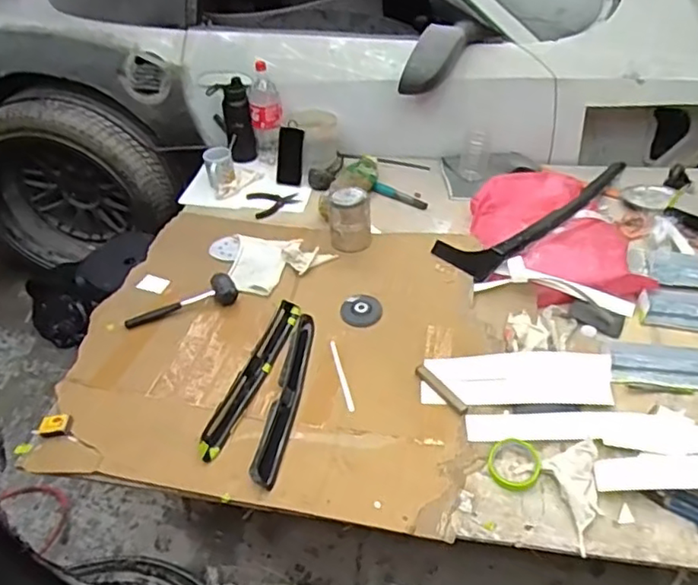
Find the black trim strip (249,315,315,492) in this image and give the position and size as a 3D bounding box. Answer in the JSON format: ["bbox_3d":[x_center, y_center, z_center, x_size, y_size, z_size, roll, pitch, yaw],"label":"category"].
[{"bbox_3d":[-0.118,0.193,1.190,0.050,0.021,0.395,5,45,9],"label":"black trim strip"}]

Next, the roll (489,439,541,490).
[{"bbox_3d":[0.290,0.301,1.065,0.087,0.015,0.095,-2,44,2],"label":"roll"}]

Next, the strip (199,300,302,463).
[{"bbox_3d":[-0.193,0.163,1.220,0.051,0.021,0.393,12,46,16],"label":"strip"}]

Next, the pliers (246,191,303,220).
[{"bbox_3d":[-0.205,-0.251,1.699,0.138,0.017,0.124,-17,45,-13],"label":"pliers"}]

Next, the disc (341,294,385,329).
[{"bbox_3d":[0.027,0.040,1.353,0.088,0.007,0.091,-2,44,2],"label":"disc"}]

